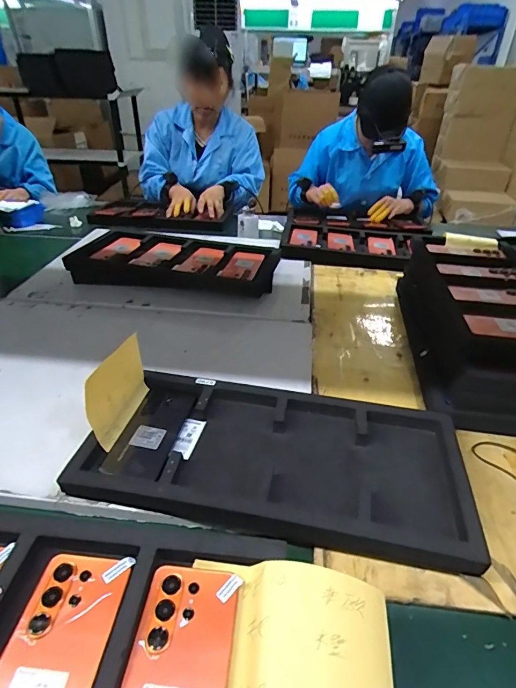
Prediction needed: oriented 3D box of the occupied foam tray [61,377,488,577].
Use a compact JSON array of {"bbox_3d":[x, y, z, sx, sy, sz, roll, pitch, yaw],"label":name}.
[{"bbox_3d":[0.027,0.151,0.542,0.474,0.053,0.230,8,36,12],"label":"occupied foam tray"}]

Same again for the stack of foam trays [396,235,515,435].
[{"bbox_3d":[0.438,-0.059,0.788,0.244,0.119,0.515,7,35,9],"label":"stack of foam trays"}]

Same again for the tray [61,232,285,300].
[{"bbox_3d":[-0.225,-0.214,1.017,0.552,0.063,0.245,10,36,13],"label":"tray"}]

